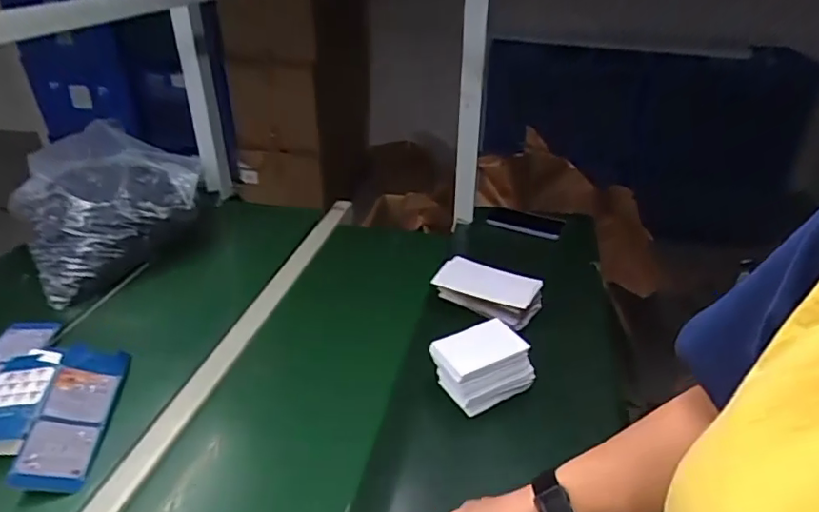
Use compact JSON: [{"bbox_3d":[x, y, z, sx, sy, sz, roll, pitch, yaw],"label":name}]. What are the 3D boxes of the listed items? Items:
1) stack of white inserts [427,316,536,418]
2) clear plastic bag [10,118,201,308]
[{"bbox_3d":[0.100,0.150,0.757,0.122,0.085,0.075,-16,36,-23],"label":"stack of white inserts"},{"bbox_3d":[-0.592,-0.107,1.087,0.309,0.187,0.367,25,41,34],"label":"clear plastic bag"}]

